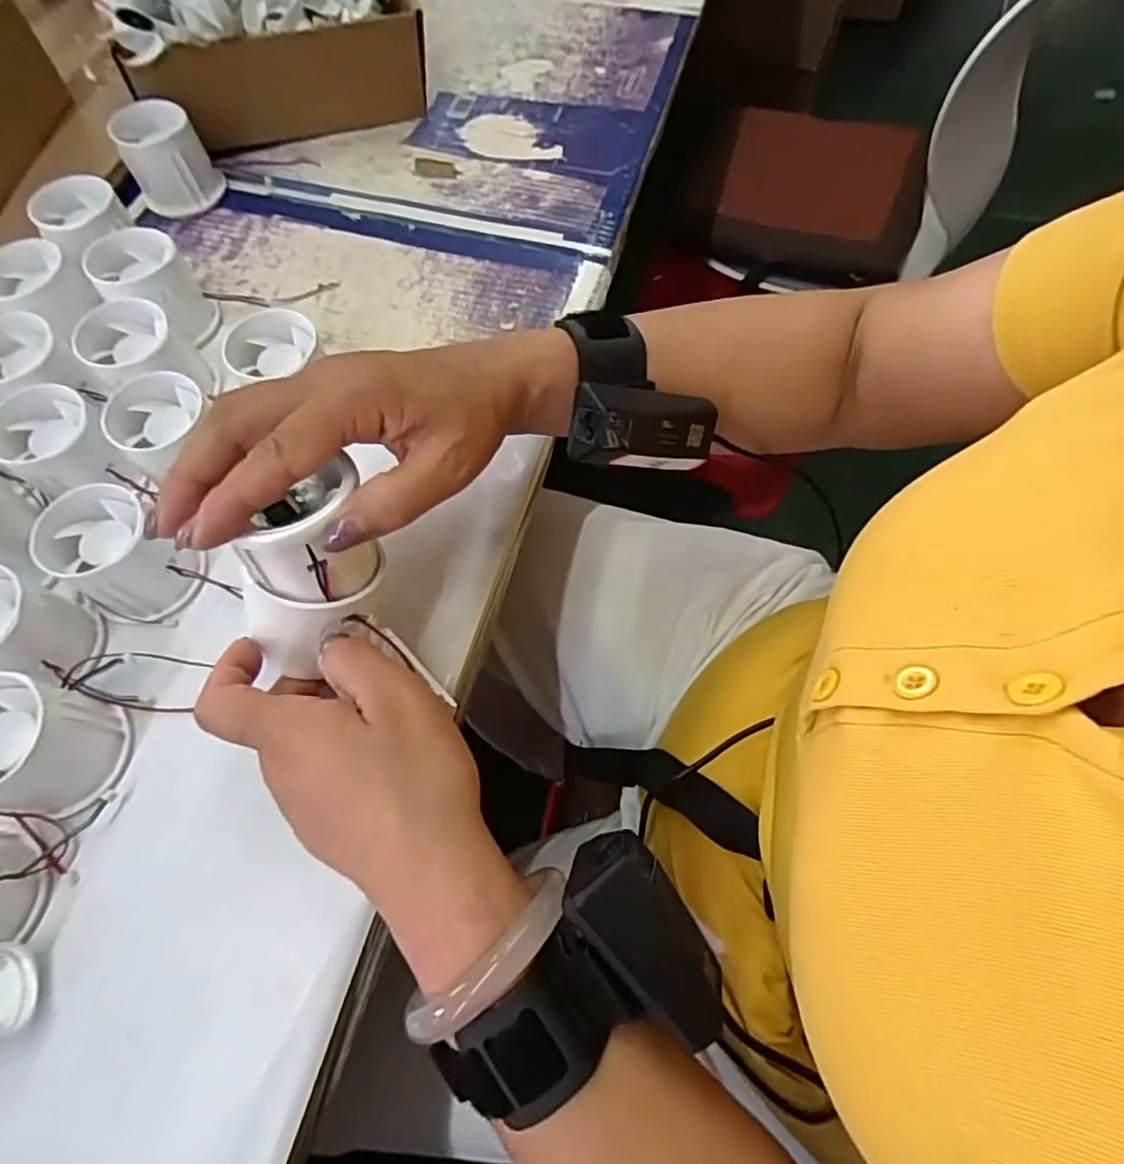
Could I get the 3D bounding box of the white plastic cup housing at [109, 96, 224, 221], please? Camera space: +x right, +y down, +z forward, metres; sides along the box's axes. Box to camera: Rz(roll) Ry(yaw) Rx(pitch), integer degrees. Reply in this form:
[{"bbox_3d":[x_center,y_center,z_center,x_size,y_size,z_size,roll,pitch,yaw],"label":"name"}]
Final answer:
[{"bbox_3d":[-0.281,-0.300,0.441,0.052,0.054,0.050,-32,69,-13],"label":"white plastic cup housing"}]

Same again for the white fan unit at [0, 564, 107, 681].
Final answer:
[{"bbox_3d":[-0.262,0.023,0.292,0.056,0.046,0.049,14,66,7],"label":"white fan unit"}]

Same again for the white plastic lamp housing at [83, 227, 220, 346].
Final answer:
[{"bbox_3d":[-0.251,-0.182,0.382,0.053,0.045,0.054,0,65,1],"label":"white plastic lamp housing"}]

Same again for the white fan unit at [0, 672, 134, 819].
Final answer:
[{"bbox_3d":[-0.235,0.071,0.273,0.057,0.043,0.051,14,66,7],"label":"white fan unit"}]

